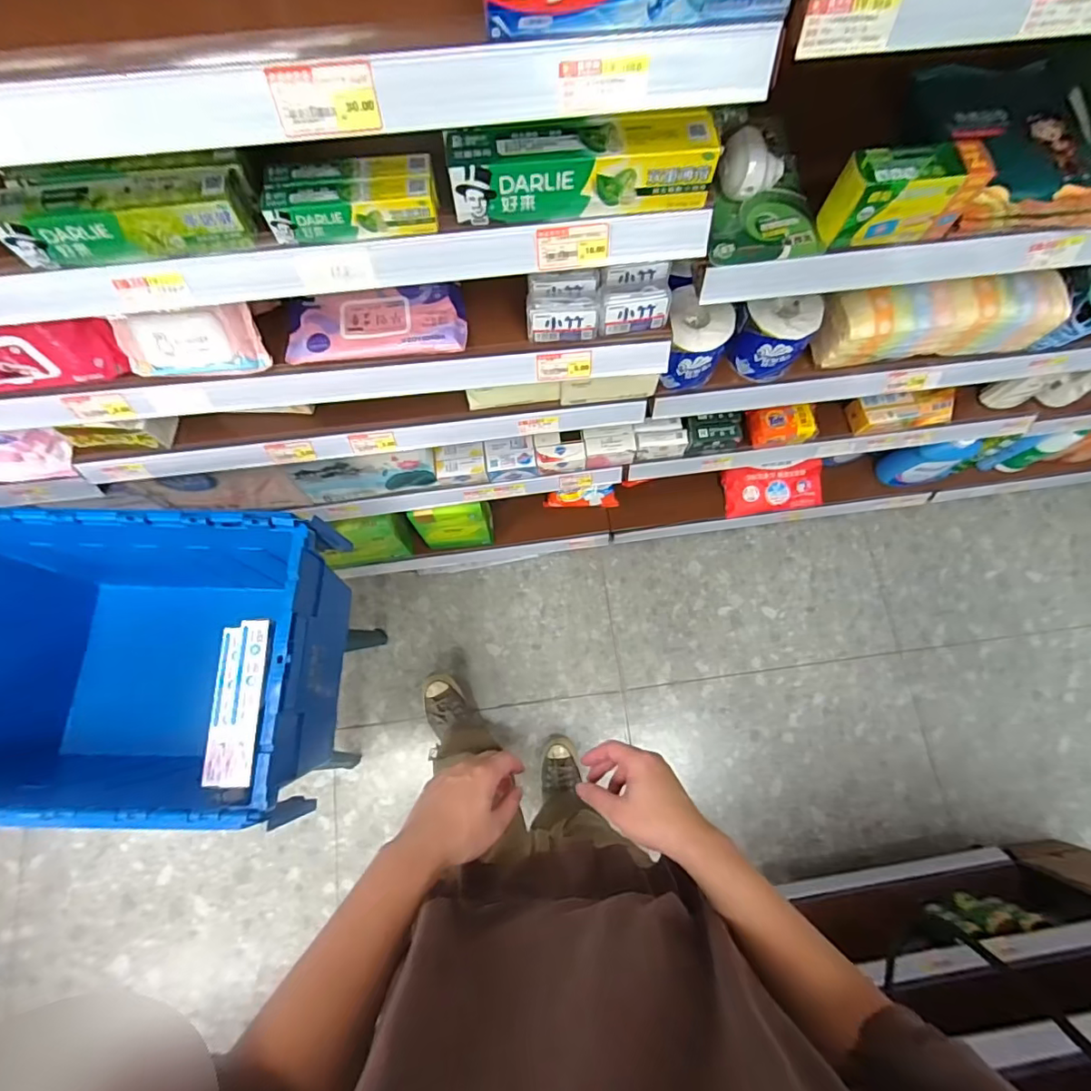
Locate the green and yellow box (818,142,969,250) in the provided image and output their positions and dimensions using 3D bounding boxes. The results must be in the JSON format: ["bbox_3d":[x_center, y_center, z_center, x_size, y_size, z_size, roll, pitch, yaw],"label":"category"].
[{"bbox_3d":[0.362,-0.371,0.565,0.113,0.073,0.059,-10,75,-3],"label":"green and yellow box"}]

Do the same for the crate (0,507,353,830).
[{"bbox_3d":[-0.683,0.194,0.929,0.633,0.416,0.433,1,75,0],"label":"crate"}]

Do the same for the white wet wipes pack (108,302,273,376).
[{"bbox_3d":[-0.426,-0.248,0.642,0.159,0.086,0.050,-15,45,-10],"label":"white wet wipes pack"}]

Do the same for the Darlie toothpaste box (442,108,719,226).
[{"bbox_3d":[0.033,-0.343,0.489,0.234,0.053,0.053,-8,75,-2],"label":"Darlie toothpaste box"}]

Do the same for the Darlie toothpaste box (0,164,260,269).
[{"bbox_3d":[-0.370,-0.294,0.480,0.200,0.046,0.048,-7,75,-2],"label":"Darlie toothpaste box"}]

